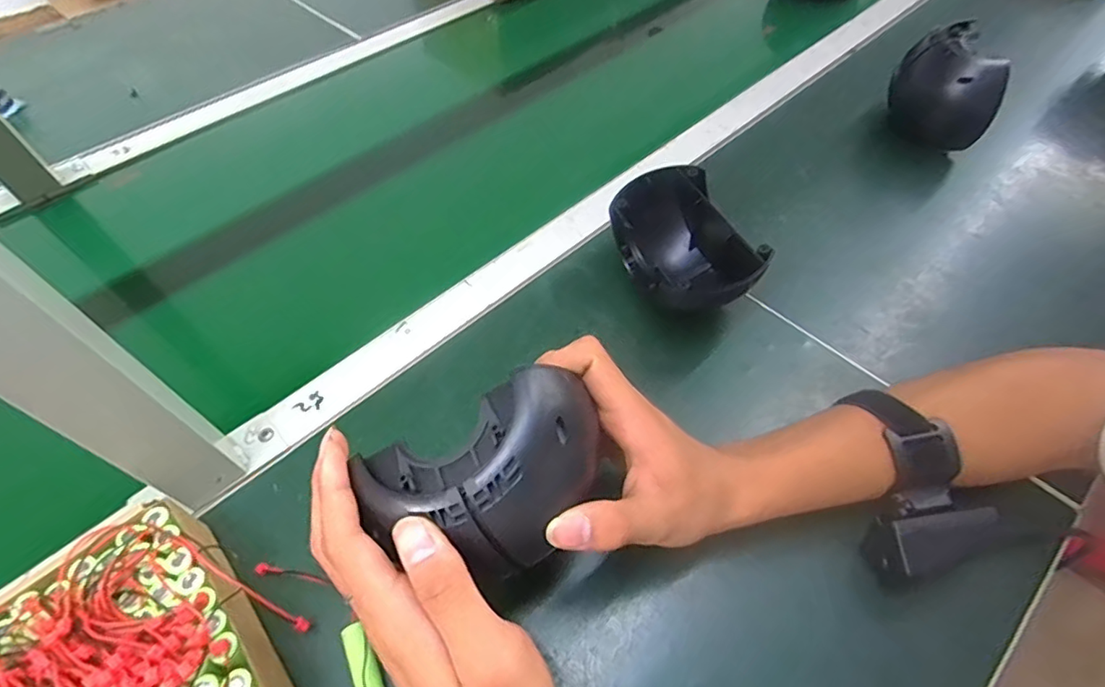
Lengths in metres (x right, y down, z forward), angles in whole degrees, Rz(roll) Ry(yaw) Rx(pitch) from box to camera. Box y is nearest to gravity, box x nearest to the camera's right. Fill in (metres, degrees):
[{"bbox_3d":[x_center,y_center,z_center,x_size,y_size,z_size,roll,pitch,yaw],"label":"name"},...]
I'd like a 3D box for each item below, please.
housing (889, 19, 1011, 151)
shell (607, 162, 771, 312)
[{"bbox_3d":[0.390,-0.255,0.549,0.090,0.083,0.070,21,58,16],"label":"housing"},{"bbox_3d":[0.102,-0.072,0.444,0.081,0.076,0.122,-20,56,-12],"label":"shell"}]

